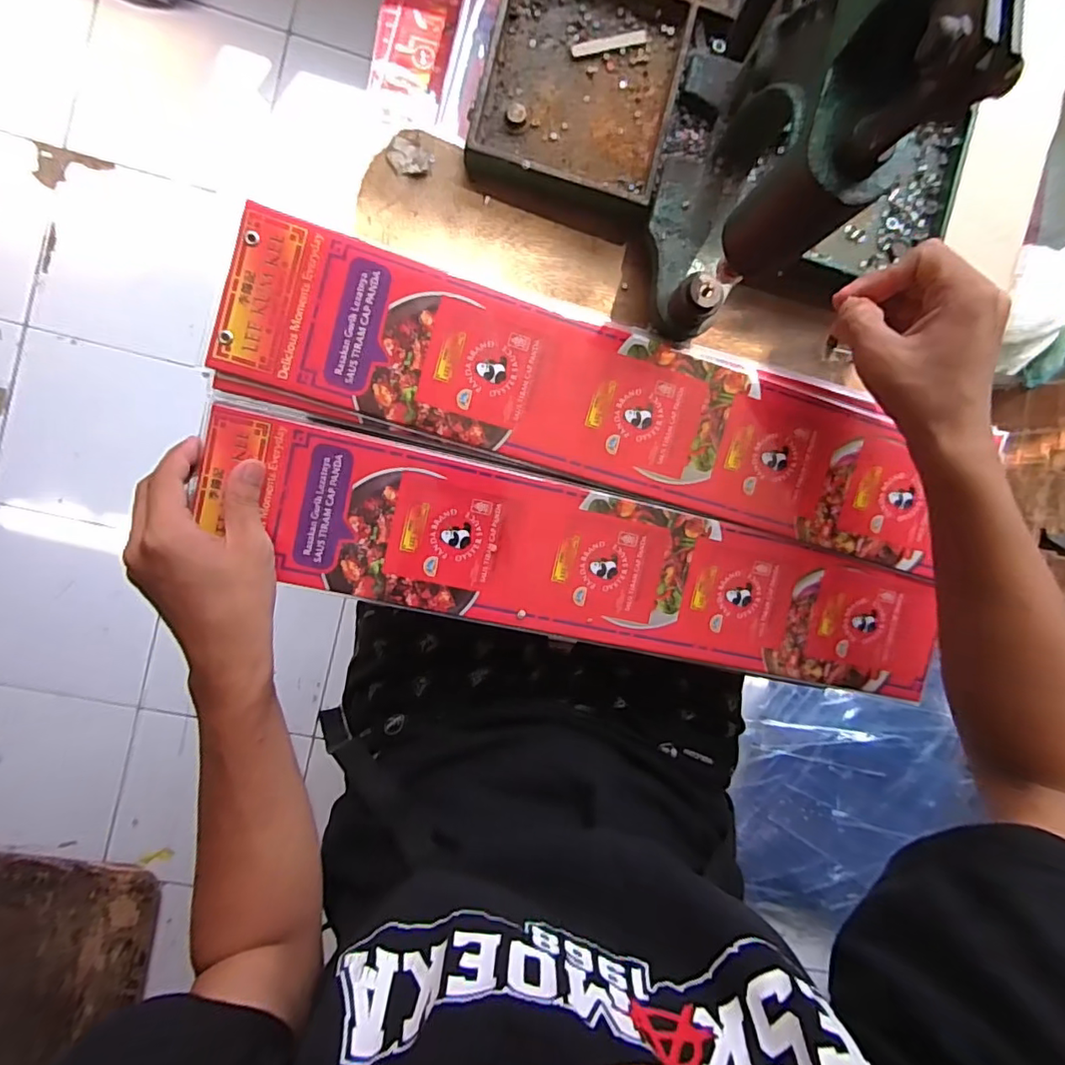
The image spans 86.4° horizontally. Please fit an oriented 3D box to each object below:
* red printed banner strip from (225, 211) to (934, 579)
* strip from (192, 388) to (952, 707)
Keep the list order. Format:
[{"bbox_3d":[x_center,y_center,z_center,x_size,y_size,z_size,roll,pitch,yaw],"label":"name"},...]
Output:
[{"bbox_3d":[0.058,-0.087,0.398,0.510,0.008,0.109,14,94,-10],"label":"red printed banner strip"},{"bbox_3d":[0.049,0.027,0.418,0.549,0.007,0.110,13,93,-9],"label":"strip"}]

